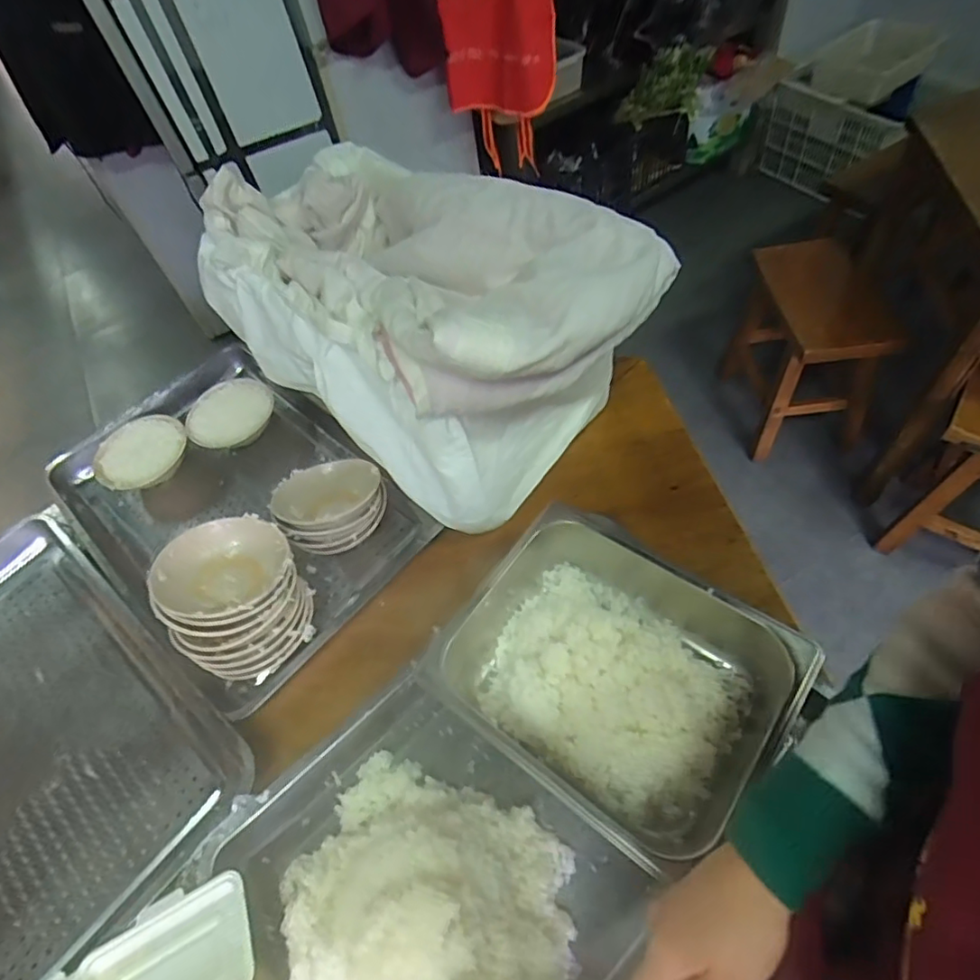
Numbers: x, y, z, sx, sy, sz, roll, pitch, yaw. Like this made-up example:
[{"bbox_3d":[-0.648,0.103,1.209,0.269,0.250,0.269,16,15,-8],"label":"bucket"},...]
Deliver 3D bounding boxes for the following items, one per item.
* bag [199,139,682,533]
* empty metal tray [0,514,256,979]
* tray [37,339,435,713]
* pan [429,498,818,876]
[{"bbox_3d":[-0.112,-0.249,0.802,0.619,0.317,0.369,31,65,26],"label":"bag"},{"bbox_3d":[-0.592,0.313,0.698,0.593,0.055,0.401,32,64,26],"label":"empty metal tray"},{"bbox_3d":[-0.396,-0.008,0.835,0.584,0.180,0.365,35,66,27],"label":"tray"},{"bbox_3d":[0.134,0.196,0.634,0.334,0.114,0.279,30,64,25],"label":"pan"}]

